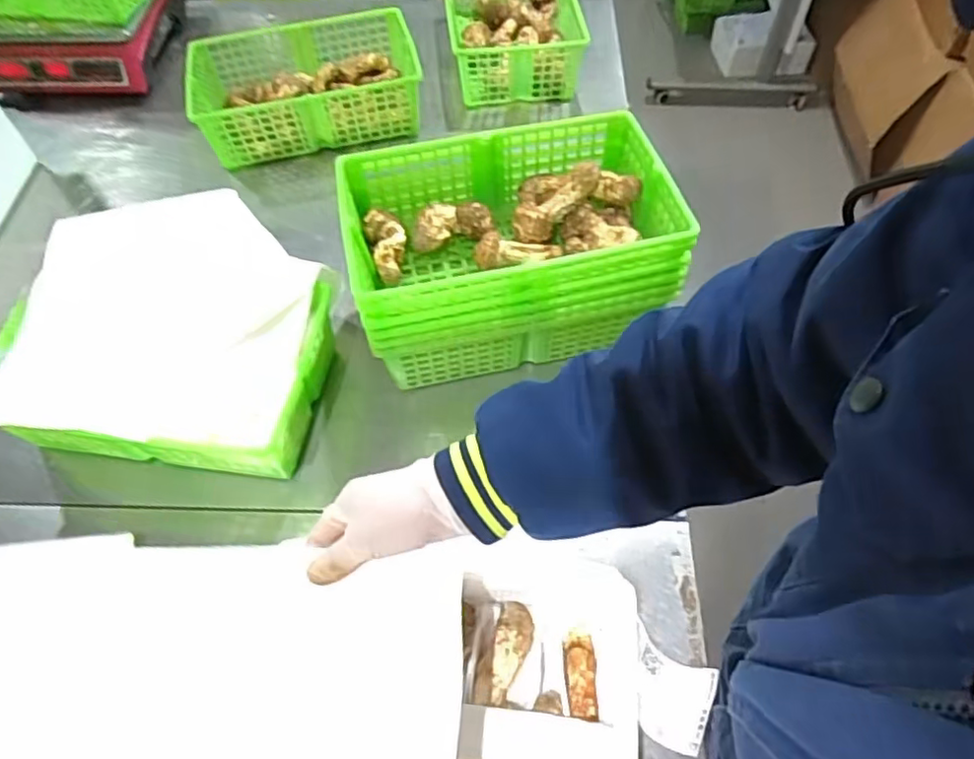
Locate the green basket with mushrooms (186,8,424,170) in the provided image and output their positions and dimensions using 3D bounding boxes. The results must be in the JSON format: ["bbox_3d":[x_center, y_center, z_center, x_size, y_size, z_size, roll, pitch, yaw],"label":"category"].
[{"bbox_3d":[-0.277,-0.450,0.977,0.343,0.113,0.199,-10,55,-5],"label":"green basket with mushrooms"}]

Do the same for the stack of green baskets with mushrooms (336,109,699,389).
[{"bbox_3d":[0.022,-0.142,0.718,0.333,0.177,0.215,-12,56,-7],"label":"stack of green baskets with mushrooms"}]

